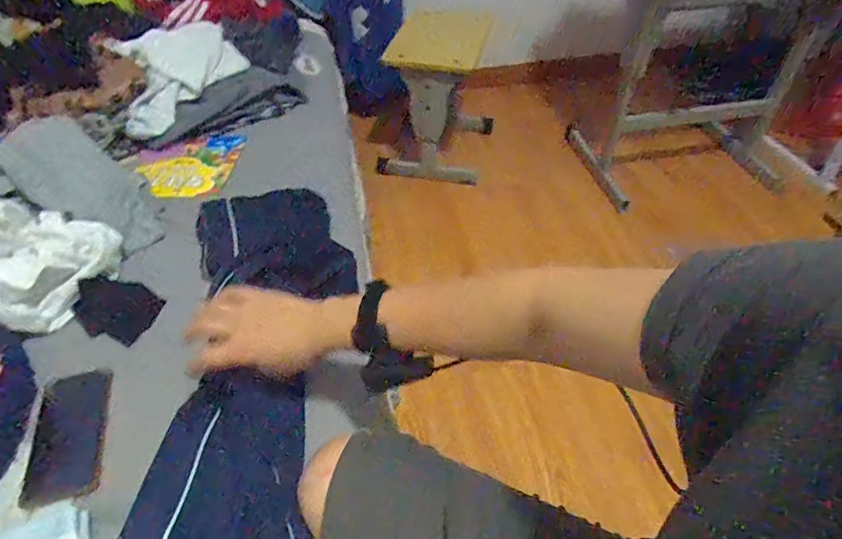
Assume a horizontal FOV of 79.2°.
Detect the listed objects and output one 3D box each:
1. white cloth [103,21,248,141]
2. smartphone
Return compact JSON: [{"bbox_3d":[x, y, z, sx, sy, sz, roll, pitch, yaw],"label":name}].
[{"bbox_3d":[-0.511,-0.402,1.011,0.191,0.039,0.282,41,66,-5],"label":"white cloth"},{"bbox_3d":[-0.393,0.183,0.573,0.069,0.014,0.153,-13,47,-11],"label":"smartphone"}]

